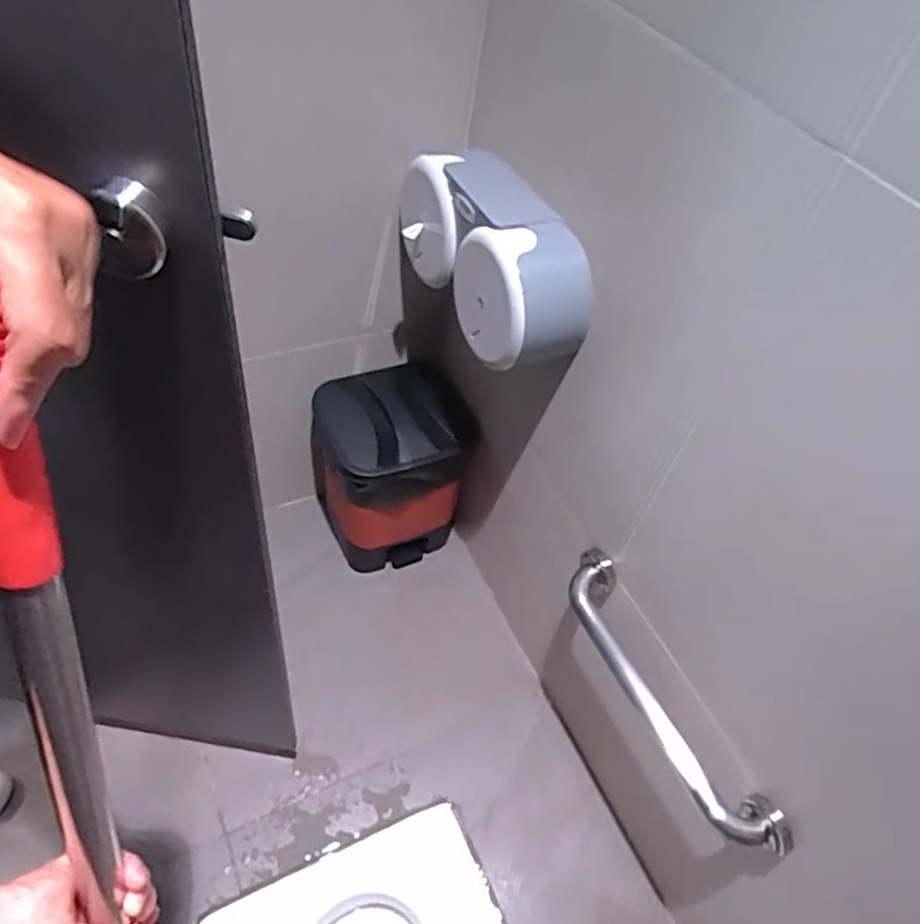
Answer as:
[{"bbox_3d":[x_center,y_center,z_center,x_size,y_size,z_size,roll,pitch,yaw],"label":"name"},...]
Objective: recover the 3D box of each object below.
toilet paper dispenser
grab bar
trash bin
[{"bbox_3d":[0.053,-0.285,0.960,0.155,0.173,0.336,-19,58,-25],"label":"toilet paper dispenser"},{"bbox_3d":[0.259,0.297,0.887,0.068,0.059,0.408,-15,57,-23],"label":"grab bar"},{"bbox_3d":[-0.123,0.027,1.351,0.255,0.351,0.264,-15,57,-23],"label":"trash bin"}]

